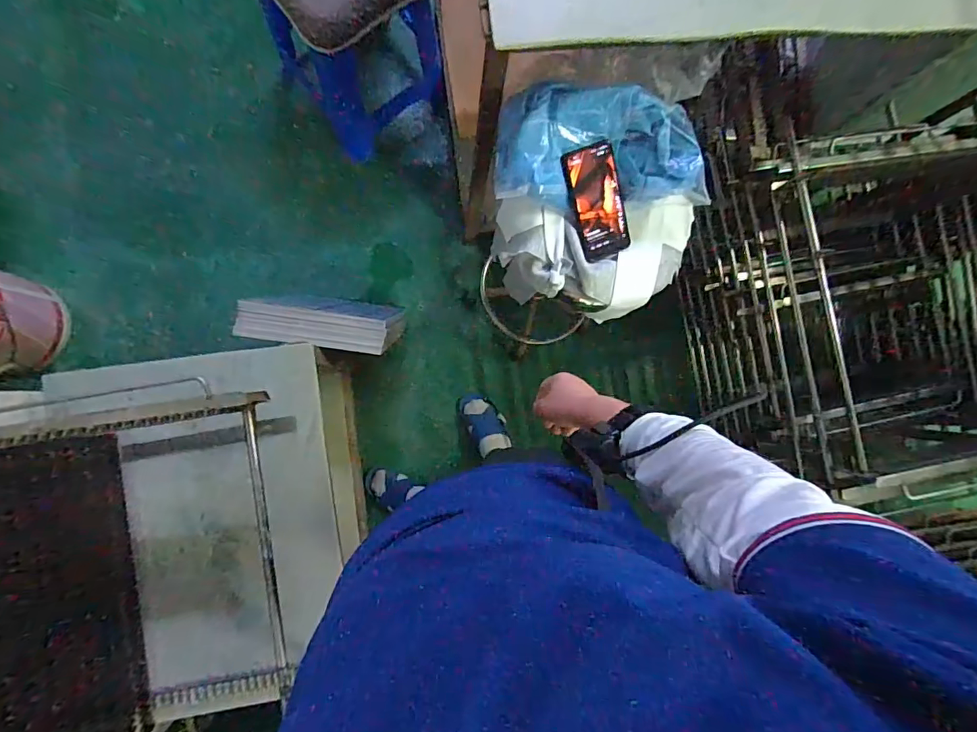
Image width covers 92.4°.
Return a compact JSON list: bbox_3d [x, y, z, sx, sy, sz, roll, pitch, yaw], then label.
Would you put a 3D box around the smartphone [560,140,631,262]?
[{"bbox_3d":[0.164,-0.243,0.700,0.080,0.008,0.159,-23,112,-6],"label":"smartphone"}]

